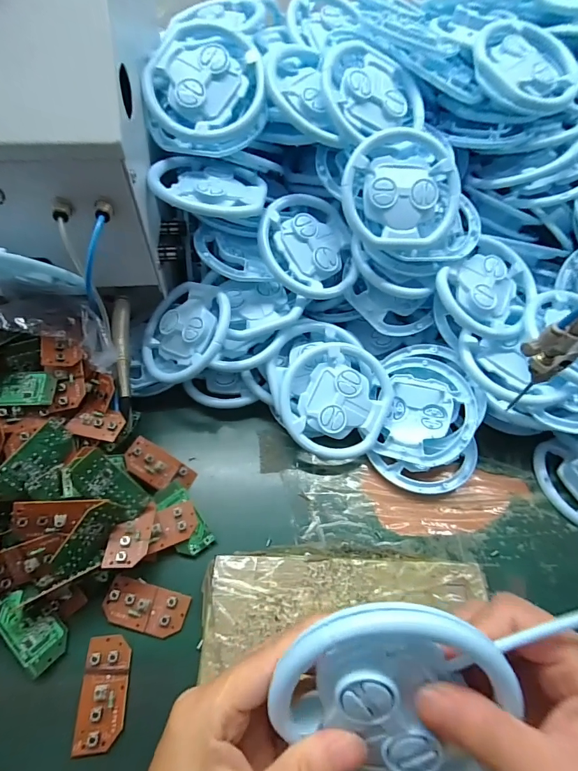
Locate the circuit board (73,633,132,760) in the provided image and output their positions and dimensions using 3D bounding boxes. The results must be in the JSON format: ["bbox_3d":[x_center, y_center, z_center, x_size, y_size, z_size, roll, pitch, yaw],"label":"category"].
[{"bbox_3d":[-0.123,0.203,0.253,0.028,0.007,0.060,-3,57,-5],"label":"circuit board"}]

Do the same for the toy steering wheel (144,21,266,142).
[{"bbox_3d":[-0.073,-0.261,0.326,0.097,0.010,0.099,0,89,-4],"label":"toy steering wheel"}]

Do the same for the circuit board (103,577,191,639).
[{"bbox_3d":[-0.106,0.164,0.281,0.059,0.007,0.029,13,57,5],"label":"circuit board"}]

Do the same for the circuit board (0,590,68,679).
[{"bbox_3d":[-0.182,0.168,0.265,0.059,0.004,0.028,39,48,10],"label":"circuit board"}]

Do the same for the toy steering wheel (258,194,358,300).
[{"bbox_3d":[0.018,-0.132,0.363,0.095,0.015,0.096,1,81,-19],"label":"toy steering wheel"}]

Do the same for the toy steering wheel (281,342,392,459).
[{"bbox_3d":[0.042,0.014,0.354,0.099,0.021,0.099,1,82,-6],"label":"toy steering wheel"}]

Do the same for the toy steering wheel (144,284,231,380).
[{"bbox_3d":[-0.096,-0.050,0.357,0.095,0.014,0.095,26,88,34],"label":"toy steering wheel"}]

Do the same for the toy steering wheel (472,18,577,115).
[{"bbox_3d":[0.222,-0.304,0.360,0.099,0.014,0.091,2,79,-8],"label":"toy steering wheel"}]

